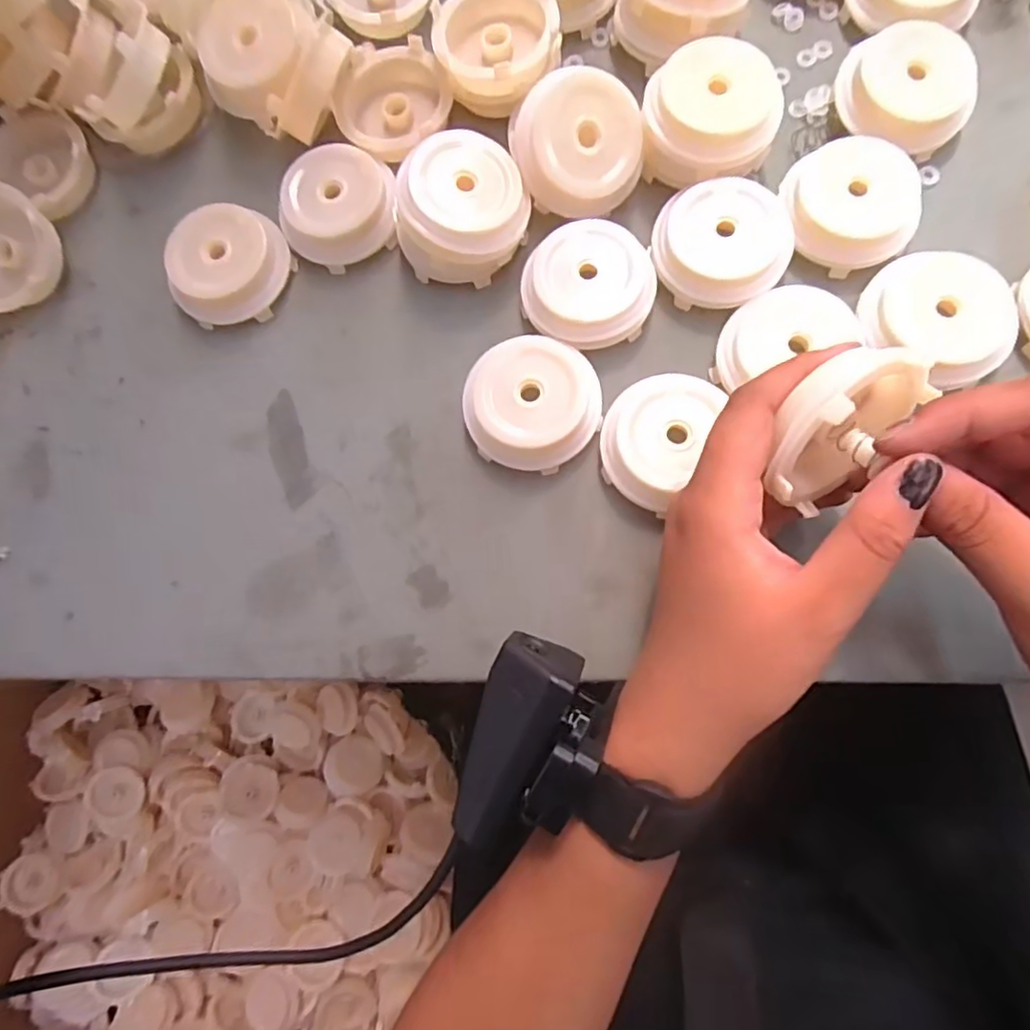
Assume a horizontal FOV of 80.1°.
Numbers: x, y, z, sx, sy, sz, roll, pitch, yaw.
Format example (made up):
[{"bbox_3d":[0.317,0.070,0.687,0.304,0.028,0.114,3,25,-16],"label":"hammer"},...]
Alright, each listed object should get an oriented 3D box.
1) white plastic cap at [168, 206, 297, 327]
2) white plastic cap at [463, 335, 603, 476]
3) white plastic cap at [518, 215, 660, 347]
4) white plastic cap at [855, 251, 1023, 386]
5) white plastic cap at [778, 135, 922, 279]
[{"bbox_3d":[-0.134,-0.117,0.288,0.053,0.021,0.048,-6,79,3],"label":"white plastic cap"},{"bbox_3d":[0.008,-0.047,0.262,0.056,0.019,0.053,-1,79,4],"label":"white plastic cap"},{"bbox_3d":[0.032,-0.100,0.269,0.057,0.015,0.052,-1,79,4],"label":"white plastic cap"},{"bbox_3d":[0.174,-0.082,0.251,0.057,0.014,0.054,39,85,10],"label":"white plastic cap"},{"bbox_3d":[0.146,-0.134,0.264,0.052,0.016,0.050,-1,79,4],"label":"white plastic cap"}]

